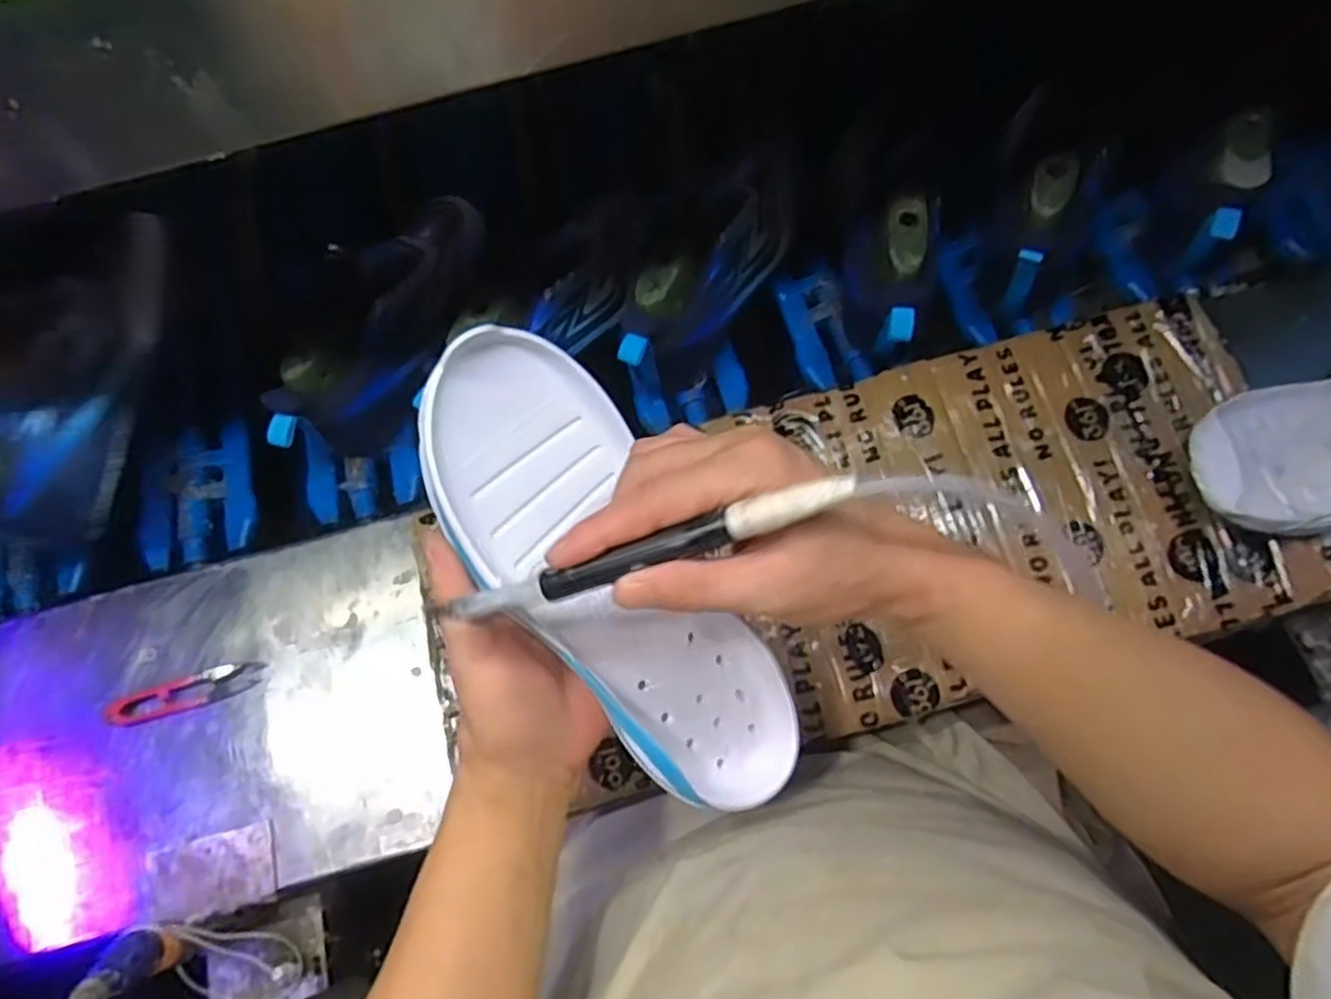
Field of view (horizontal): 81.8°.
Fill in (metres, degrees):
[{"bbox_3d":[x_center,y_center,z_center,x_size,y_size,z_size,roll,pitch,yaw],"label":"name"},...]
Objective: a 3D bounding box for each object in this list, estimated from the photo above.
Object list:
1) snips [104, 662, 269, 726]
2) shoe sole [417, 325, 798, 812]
[{"bbox_3d":[-0.344,0.138,0.549,0.107,0.009,0.024,-18,75,-4],"label":"snips"},{"bbox_3d":[-0.025,0.041,0.373,0.092,0.028,0.258,-35,101,-9],"label":"shoe sole"}]

